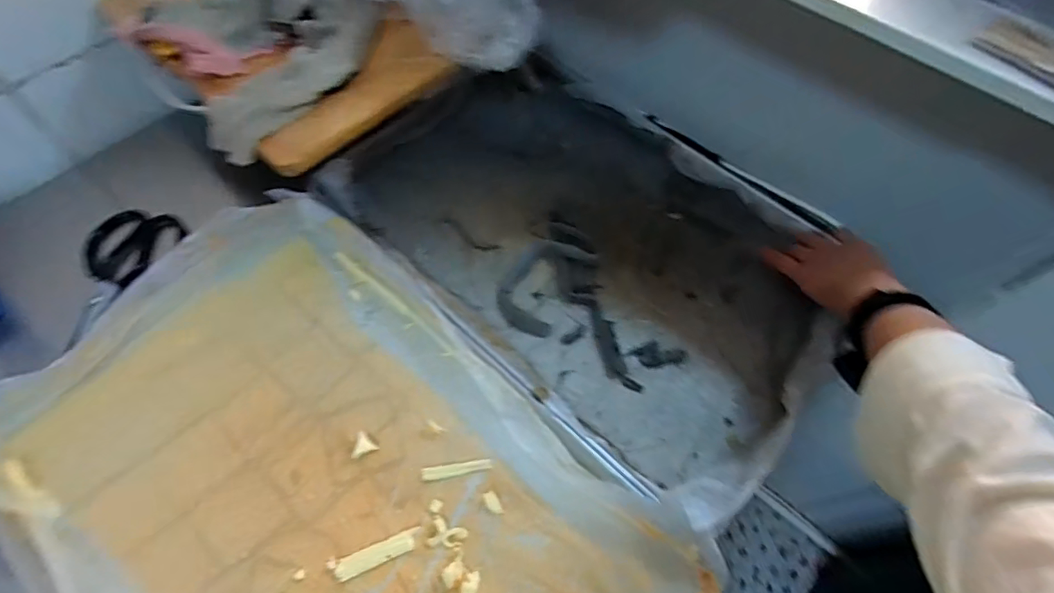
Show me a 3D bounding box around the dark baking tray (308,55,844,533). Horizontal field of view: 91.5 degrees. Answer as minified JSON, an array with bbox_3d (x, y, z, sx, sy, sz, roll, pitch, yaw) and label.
[{"bbox_3d":[0.078,-0.075,0.623,0.570,0.073,0.382,41,67,16],"label":"dark baking tray"}]

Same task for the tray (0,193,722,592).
[{"bbox_3d":[-0.173,0.181,0.453,0.596,0.053,0.395,39,67,15],"label":"tray"}]

